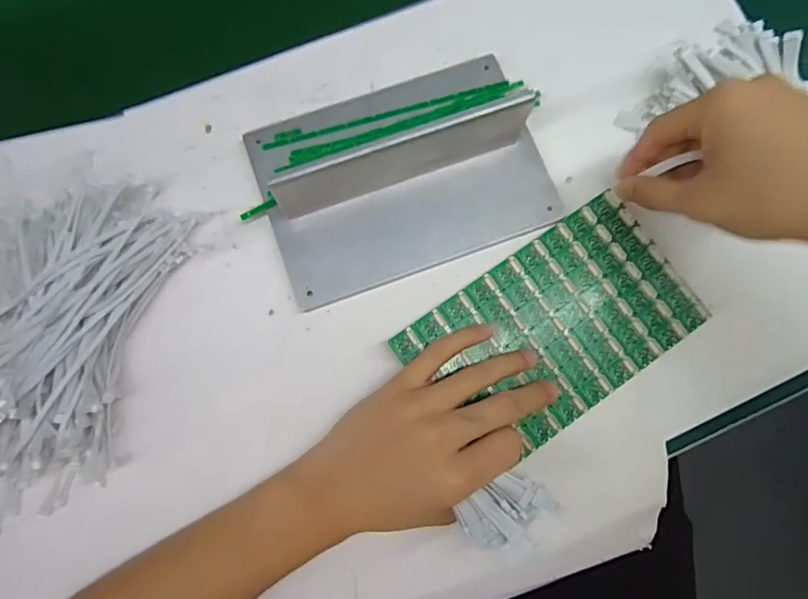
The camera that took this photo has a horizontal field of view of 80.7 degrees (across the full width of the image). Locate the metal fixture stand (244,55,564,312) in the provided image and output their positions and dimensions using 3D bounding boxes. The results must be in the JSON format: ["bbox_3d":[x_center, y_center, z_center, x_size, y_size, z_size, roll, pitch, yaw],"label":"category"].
[{"bbox_3d":[0.004,-0.094,0.327,0.208,0.046,0.141,-19,79,-5],"label":"metal fixture stand"}]

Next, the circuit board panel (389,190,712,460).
[{"bbox_3d":[0.102,0.018,0.319,0.181,0.004,0.111,-35,83,-8],"label":"circuit board panel"}]

